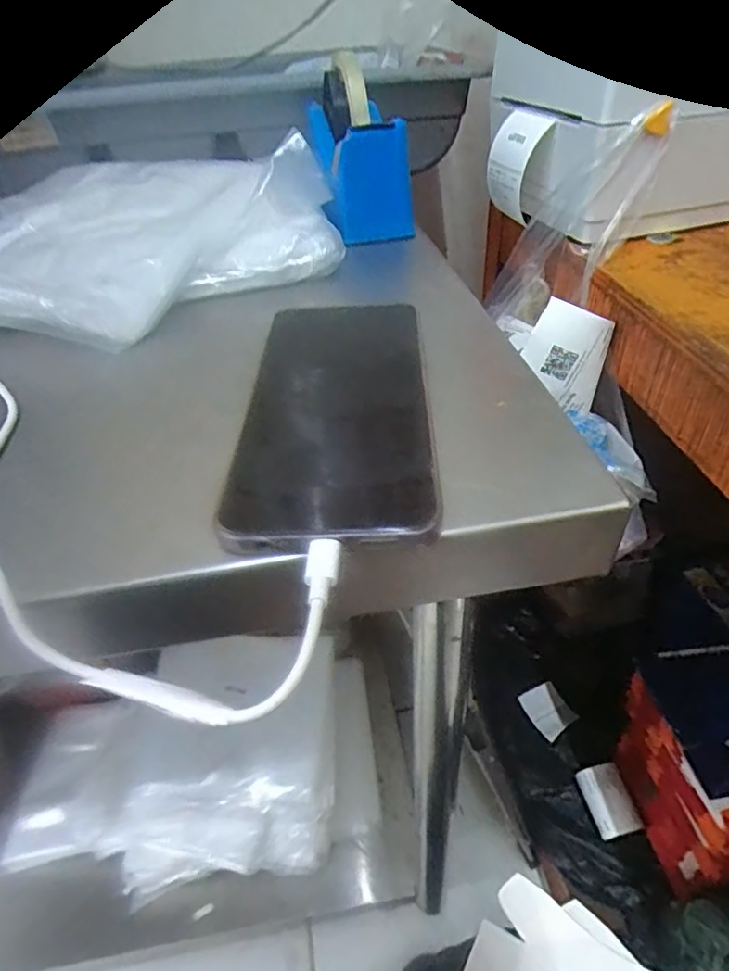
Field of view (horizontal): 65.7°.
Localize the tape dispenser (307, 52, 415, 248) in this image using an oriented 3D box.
[{"bbox_3d":[-0.009,-0.261,0.429,0.064,0.055,0.151,-12,70,-9],"label":"tape dispenser"}]

